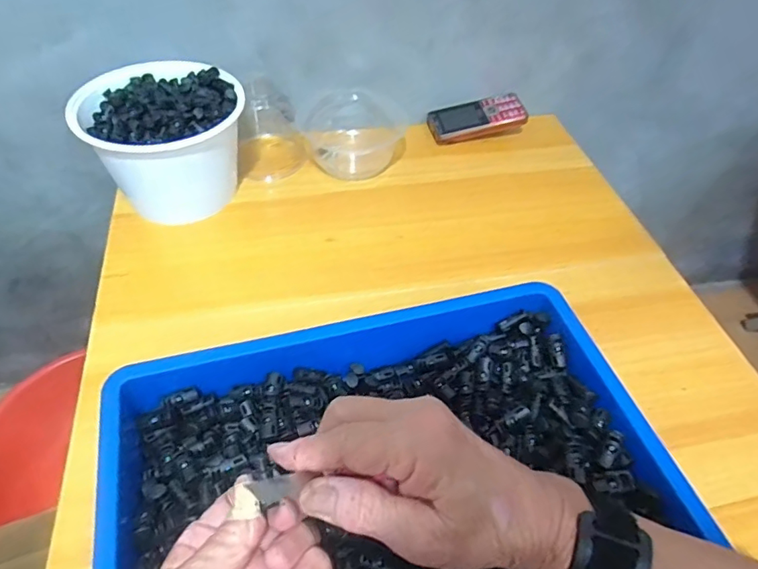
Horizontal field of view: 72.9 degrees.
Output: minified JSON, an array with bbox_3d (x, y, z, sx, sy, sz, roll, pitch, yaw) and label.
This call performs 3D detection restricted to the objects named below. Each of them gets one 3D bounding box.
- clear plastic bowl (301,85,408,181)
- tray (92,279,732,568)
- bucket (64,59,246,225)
[{"bbox_3d":[-0.035,-0.199,0.675,0.139,0.065,0.111,2,47,-1],"label":"clear plastic bowl"},{"bbox_3d":[0.005,0.128,0.368,0.362,0.064,0.275,-11,49,-13],"label":"tray"},{"bbox_3d":[-0.235,-0.158,0.586,0.159,0.130,0.142,-11,49,-13],"label":"bucket"}]

